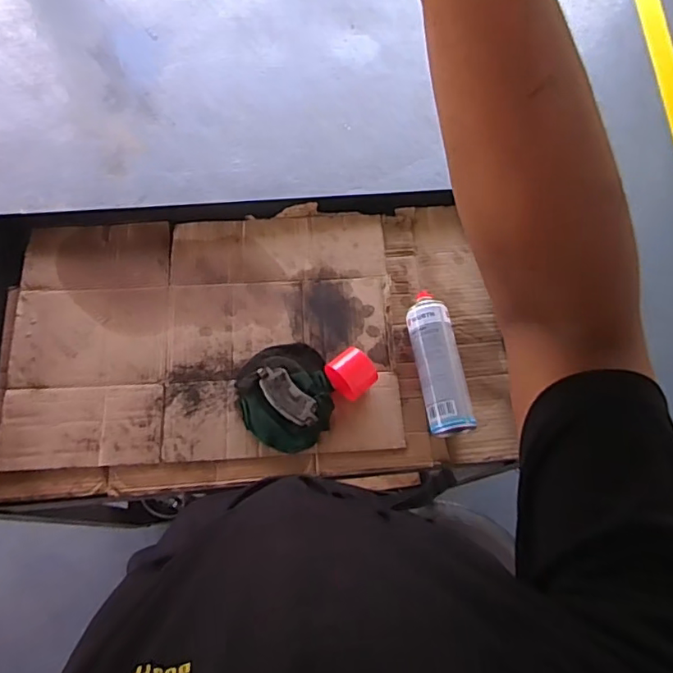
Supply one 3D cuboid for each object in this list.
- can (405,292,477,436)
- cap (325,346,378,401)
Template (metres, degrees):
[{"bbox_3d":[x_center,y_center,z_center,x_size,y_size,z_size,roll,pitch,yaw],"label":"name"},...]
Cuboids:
[{"bbox_3d":[0.151,0.034,0.829,0.056,0.063,0.232,-9,65,-2],"label":"can"},{"bbox_3d":[0.022,0.056,0.809,0.061,0.060,0.067,-42,71,-16],"label":"cap"}]

